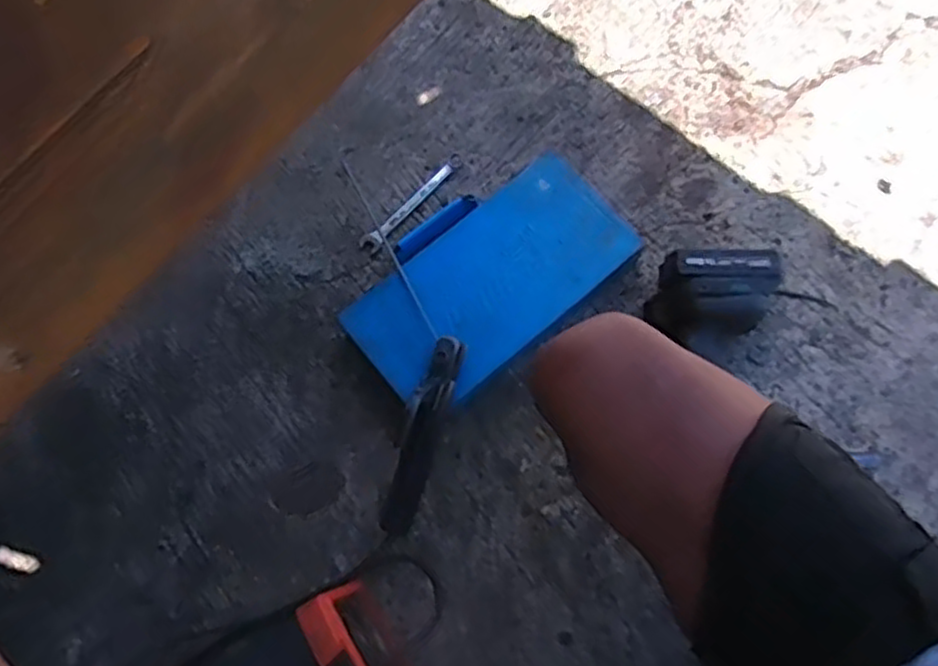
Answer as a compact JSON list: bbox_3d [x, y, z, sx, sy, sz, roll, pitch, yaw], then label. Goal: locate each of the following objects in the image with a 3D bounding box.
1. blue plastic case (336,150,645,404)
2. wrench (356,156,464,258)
[{"bbox_3d":[0.017,-0.061,0.802,0.299,0.053,0.183,-40,74,-7],"label":"blue plastic case"},{"bbox_3d":[-0.063,-0.148,0.851,0.151,0.008,0.025,-43,75,-8],"label":"wrench"}]

